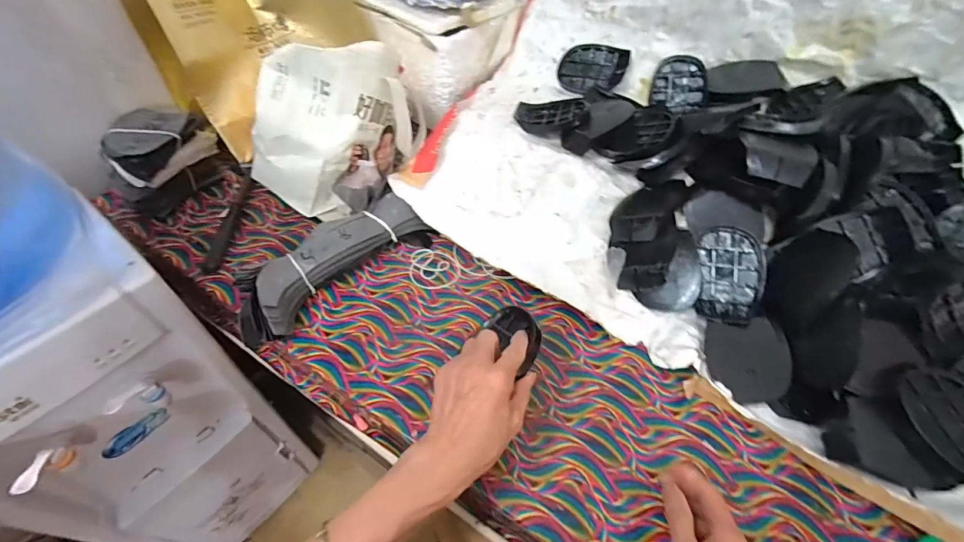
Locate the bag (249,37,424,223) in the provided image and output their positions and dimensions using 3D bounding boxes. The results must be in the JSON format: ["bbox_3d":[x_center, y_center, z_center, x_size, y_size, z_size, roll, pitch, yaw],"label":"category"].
[{"bbox_3d":[-0.200,-0.220,0.625,0.172,0.212,0.245,24,53,15],"label":"bag"}]

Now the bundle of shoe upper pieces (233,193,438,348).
[{"bbox_3d":[-0.203,-0.017,0.555,0.097,0.065,0.277,37,57,24],"label":"bundle of shoe upper pieces"}]

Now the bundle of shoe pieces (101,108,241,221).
[{"bbox_3d":[-0.501,-0.181,0.648,0.158,0.095,0.145,-32,59,-26],"label":"bundle of shoe pieces"}]

